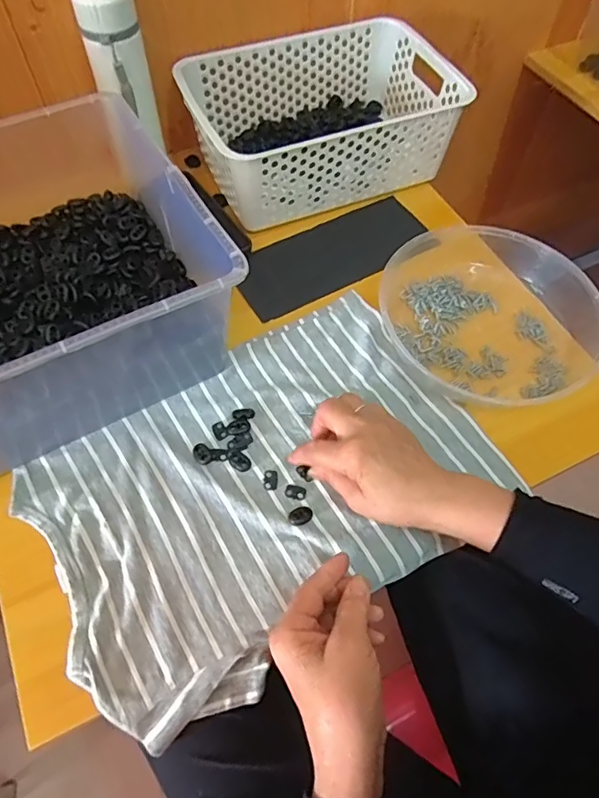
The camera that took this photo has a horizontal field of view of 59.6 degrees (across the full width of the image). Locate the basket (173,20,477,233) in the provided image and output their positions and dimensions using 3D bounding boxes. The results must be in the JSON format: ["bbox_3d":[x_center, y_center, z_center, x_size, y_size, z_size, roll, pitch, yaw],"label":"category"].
[{"bbox_3d":[0.030,-0.342,0.649,0.310,0.108,0.206,-19,62,-12],"label":"basket"}]

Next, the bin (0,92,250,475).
[{"bbox_3d":[-0.256,-0.131,0.503,0.298,0.143,0.359,-27,64,-15],"label":"bin"}]

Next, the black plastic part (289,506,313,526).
[{"bbox_3d":[0.001,0.100,0.451,0.021,0.004,0.016,-26,63,-15],"label":"black plastic part"}]

